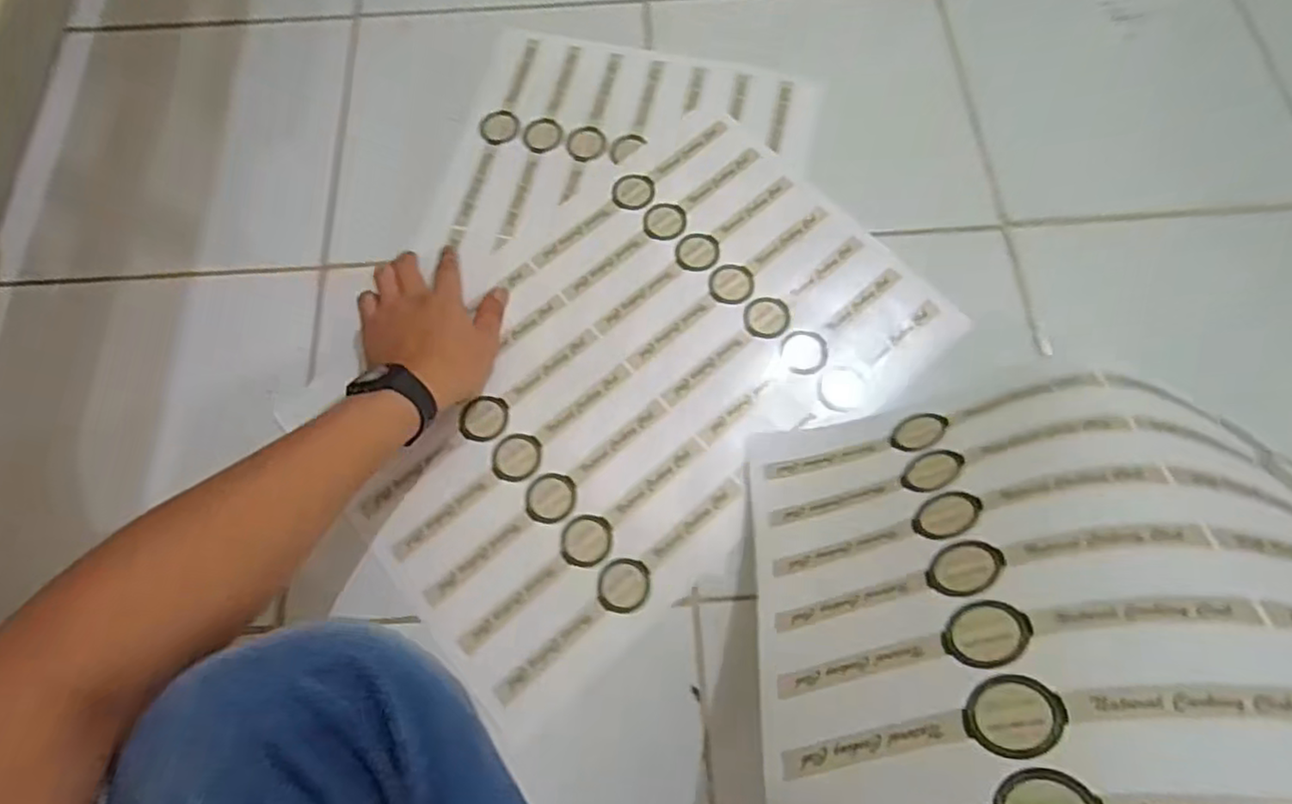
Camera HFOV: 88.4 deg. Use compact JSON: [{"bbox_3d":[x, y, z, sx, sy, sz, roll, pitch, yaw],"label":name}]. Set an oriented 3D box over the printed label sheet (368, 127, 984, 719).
[{"bbox_3d":[-0.009,-0.028,0.544,0.473,0.008,0.292,-39,74,-12],"label":"printed label sheet"}]

